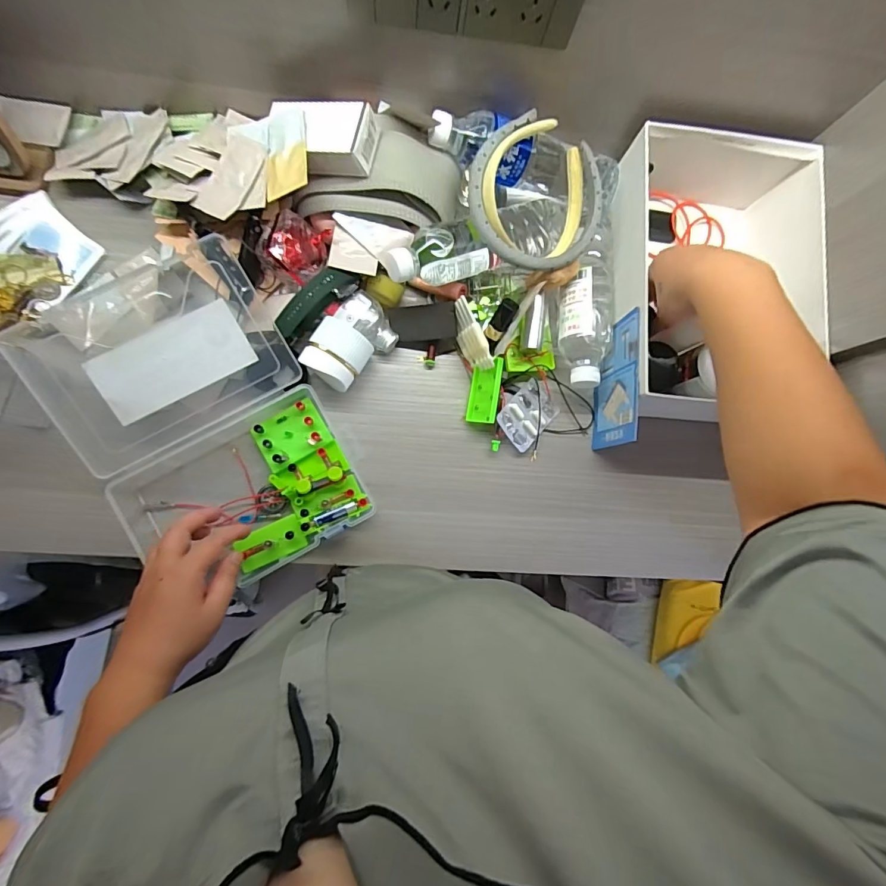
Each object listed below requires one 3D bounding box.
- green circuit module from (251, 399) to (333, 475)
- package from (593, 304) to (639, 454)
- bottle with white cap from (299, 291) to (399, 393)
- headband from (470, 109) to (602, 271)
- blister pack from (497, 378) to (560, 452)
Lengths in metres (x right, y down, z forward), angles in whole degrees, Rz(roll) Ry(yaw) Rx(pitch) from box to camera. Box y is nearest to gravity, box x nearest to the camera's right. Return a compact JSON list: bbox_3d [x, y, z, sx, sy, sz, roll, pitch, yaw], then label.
[{"bbox_3d":[-0.168,-0.008,0.509,0.072,0.015,0.061,-28,87,-8],"label":"green circuit module"},{"bbox_3d":[0.190,-0.065,0.517,0.006,0.099,0.136,4,84,-5],"label":"package"},{"bbox_3d":[-0.104,-0.112,0.513,0.071,0.049,0.107,44,82,0],"label":"bottle with white cap"},{"bbox_3d":[0.099,-0.258,0.483,0.141,0.029,0.153,1,84,-5],"label":"headband"},{"bbox_3d":[0.100,-0.033,0.544,0.053,0.008,0.073,46,75,-14],"label":"blister pack"}]

